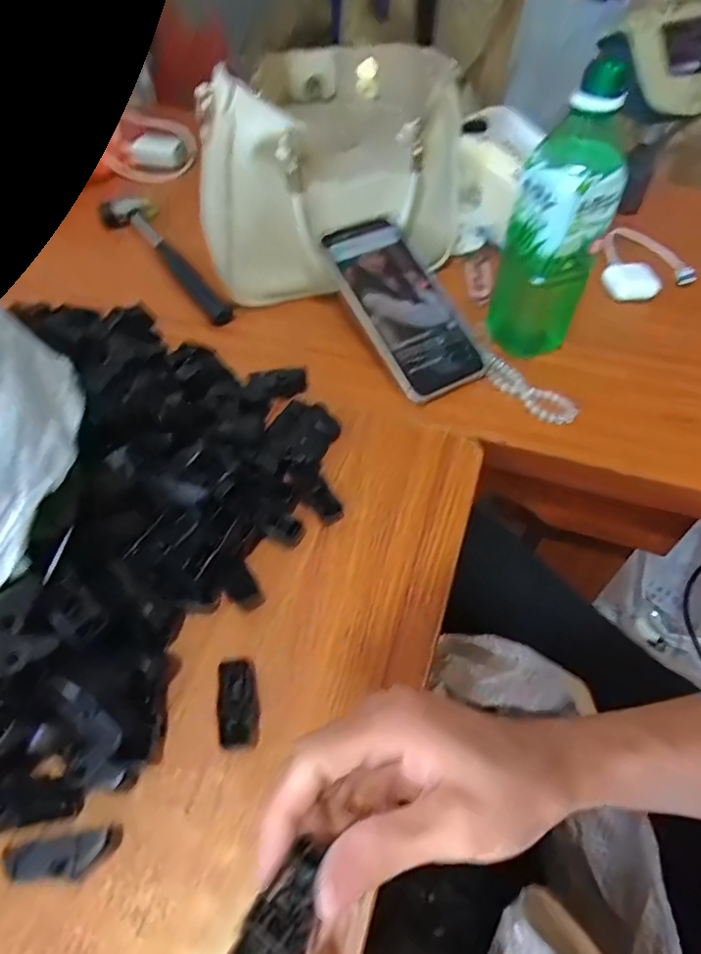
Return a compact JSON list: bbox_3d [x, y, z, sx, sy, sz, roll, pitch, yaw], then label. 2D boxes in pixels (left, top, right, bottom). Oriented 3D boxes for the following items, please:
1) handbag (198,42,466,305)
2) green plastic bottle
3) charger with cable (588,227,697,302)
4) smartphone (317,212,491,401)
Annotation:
[{"bbox_3d":[-0.014,-0.258,0.493,0.136,0.166,0.215,34,59,22],"label":"handbag"},{"bbox_3d":[0.152,-0.180,0.416,0.061,0.195,0.057,-28,59,-22],"label":"green plastic bottle"},{"bbox_3d":[0.297,-0.218,0.562,0.091,0.024,0.108,7,53,3],"label":"charger with cable"},{"bbox_3d":[0.044,-0.146,0.466,0.083,0.014,0.167,-27,80,-21],"label":"smartphone"}]

